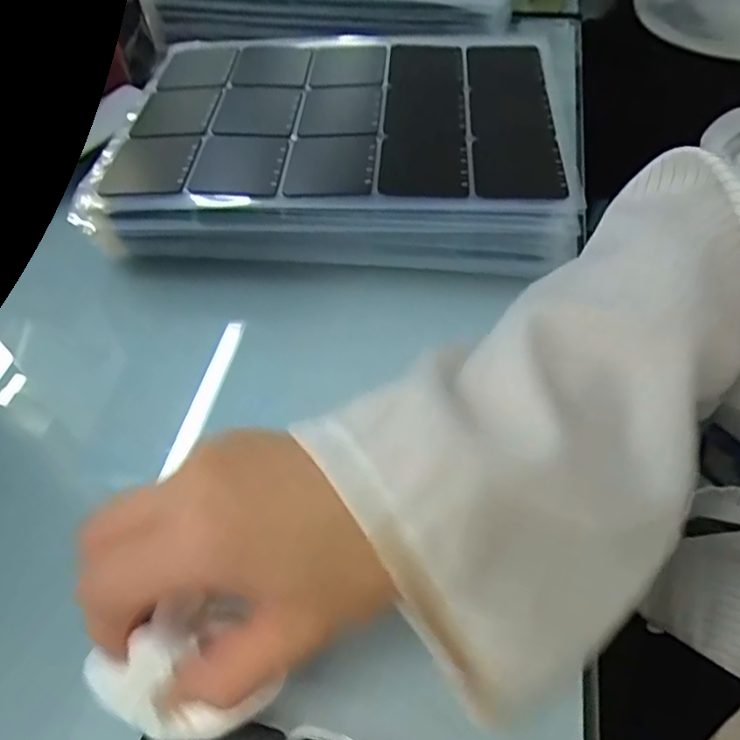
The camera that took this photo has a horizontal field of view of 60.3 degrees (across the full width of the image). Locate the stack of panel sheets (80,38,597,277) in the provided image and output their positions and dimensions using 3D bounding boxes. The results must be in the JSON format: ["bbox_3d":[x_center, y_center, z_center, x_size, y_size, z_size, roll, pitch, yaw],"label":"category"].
[{"bbox_3d":[-0.021,-0.153,0.419,0.275,0.041,0.211,2,50,4],"label":"stack of panel sheets"}]

